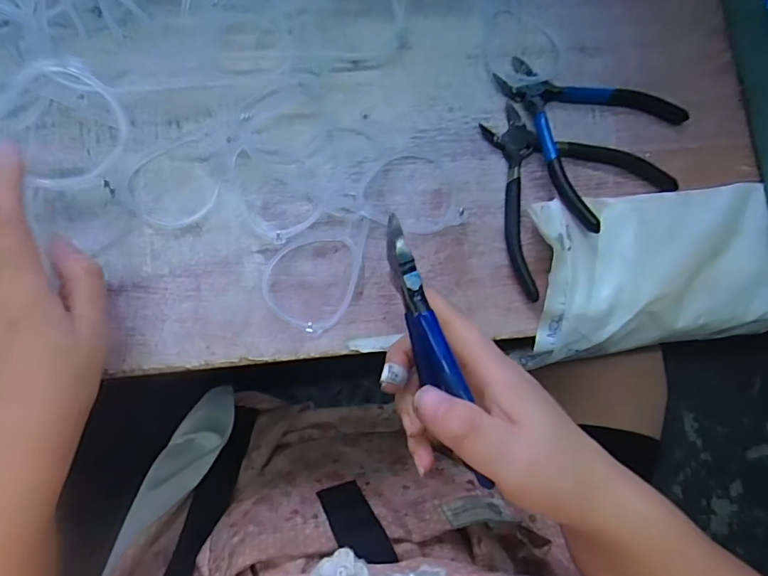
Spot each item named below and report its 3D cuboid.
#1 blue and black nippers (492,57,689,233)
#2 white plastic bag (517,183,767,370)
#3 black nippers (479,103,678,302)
[{"bbox_3d":[0.125,-0.111,0.315,0.109,0.027,0.112,45,80,3],"label":"blue and black nippers"},{"bbox_3d":[0.172,-0.014,0.306,0.162,0.022,0.096,-10,82,-6],"label":"white plastic bag"},{"bbox_3d":[0.107,-0.070,0.315,0.124,0.012,0.106,-39,86,-9],"label":"black nippers"}]

